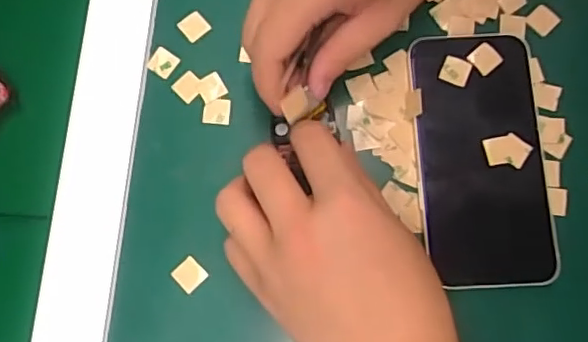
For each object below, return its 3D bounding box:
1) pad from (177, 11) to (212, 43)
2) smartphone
[{"bbox_3d":[-0.061,-0.089,0.349,0.016,0.004,0.016,-42,81,-7],"label":"pad"},{"bbox_3d":[0.108,-0.009,0.327,0.073,0.011,0.144,-2,79,0],"label":"smartphone"}]

